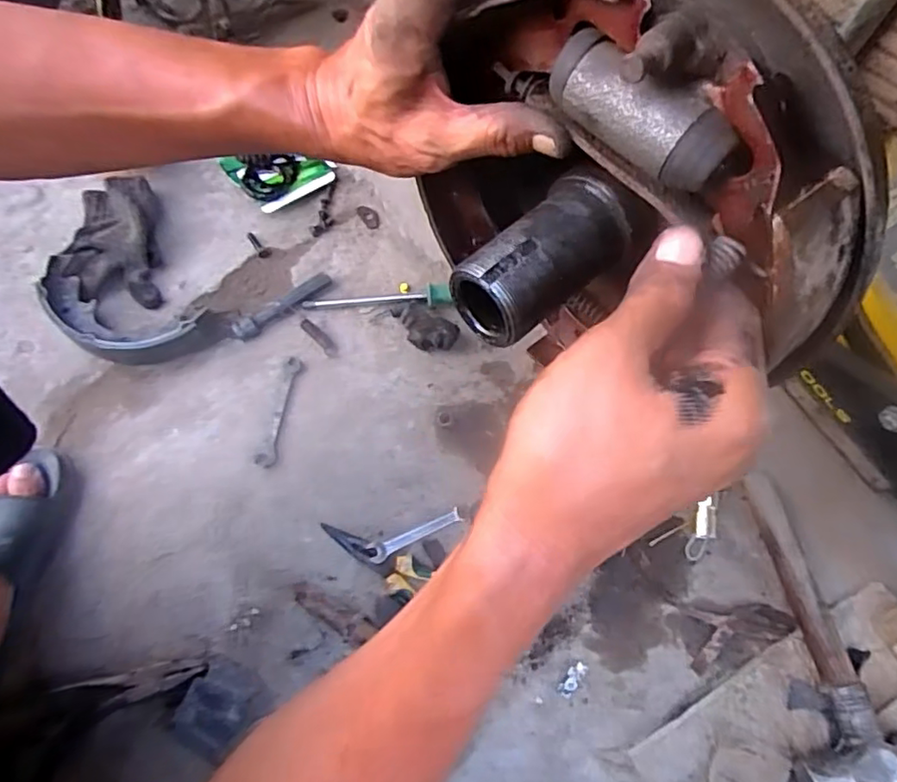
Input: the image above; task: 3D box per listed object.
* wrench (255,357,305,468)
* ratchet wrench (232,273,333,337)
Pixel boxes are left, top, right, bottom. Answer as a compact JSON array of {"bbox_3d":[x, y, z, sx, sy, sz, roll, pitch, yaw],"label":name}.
[{"bbox_3d":[-0.194,0.024,0.693,0.022,0.010,0.134,13,71,1],"label":"wrench"},{"bbox_3d":[-0.202,-0.103,0.728,0.129,0.018,0.024,-29,75,-12],"label":"ratchet wrench"}]

